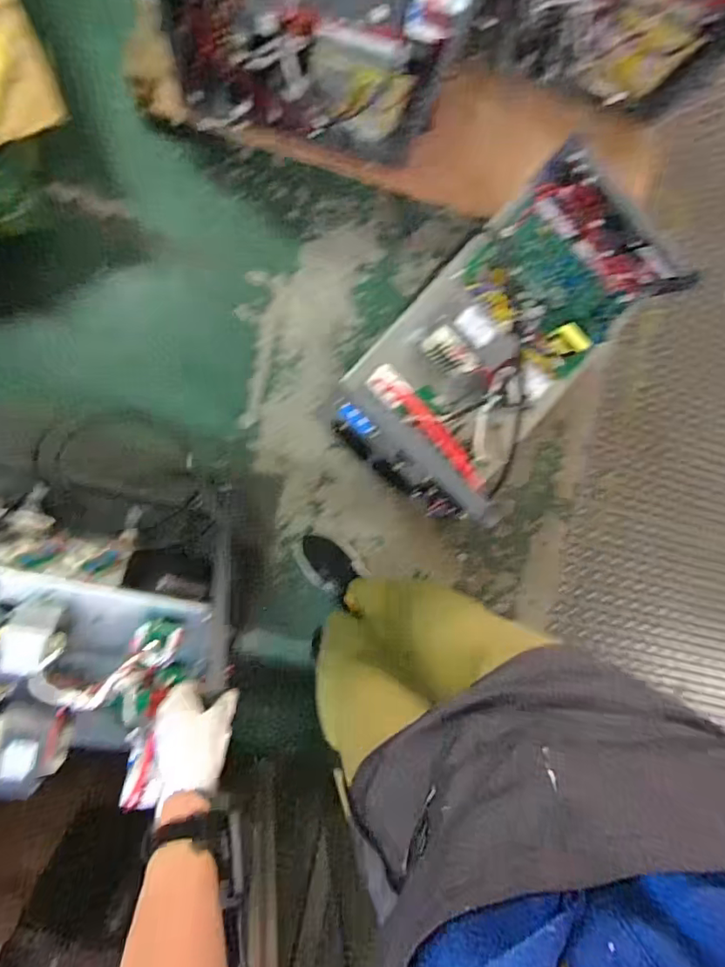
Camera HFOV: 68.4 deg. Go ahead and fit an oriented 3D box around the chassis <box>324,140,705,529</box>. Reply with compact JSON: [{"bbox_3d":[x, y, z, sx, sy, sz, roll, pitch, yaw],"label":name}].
[{"bbox_3d":[0.226,-0.216,0.815,0.279,0.133,0.514,43,85,-8],"label":"chassis"}]

